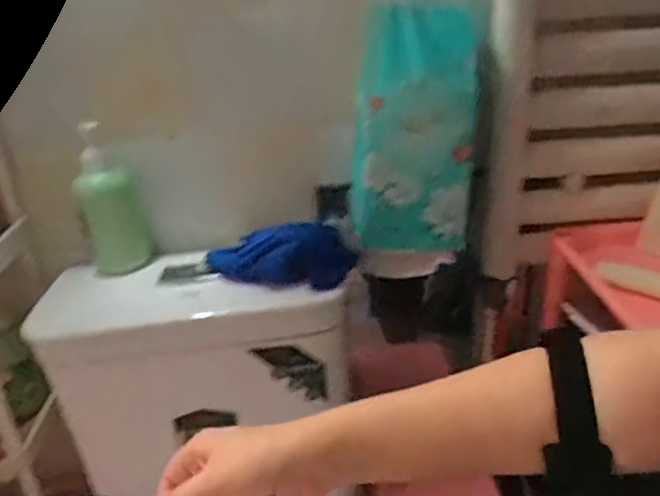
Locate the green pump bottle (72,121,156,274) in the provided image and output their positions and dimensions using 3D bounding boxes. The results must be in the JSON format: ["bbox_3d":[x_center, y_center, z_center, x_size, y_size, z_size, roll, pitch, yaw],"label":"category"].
[{"bbox_3d":[-0.296,-0.059,0.779,0.084,0.173,0.075,-14,28,-21],"label":"green pump bottle"}]

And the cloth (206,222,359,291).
[{"bbox_3d":[-0.063,0.006,0.711,0.175,0.067,0.069,6,28,17],"label":"cloth"}]

